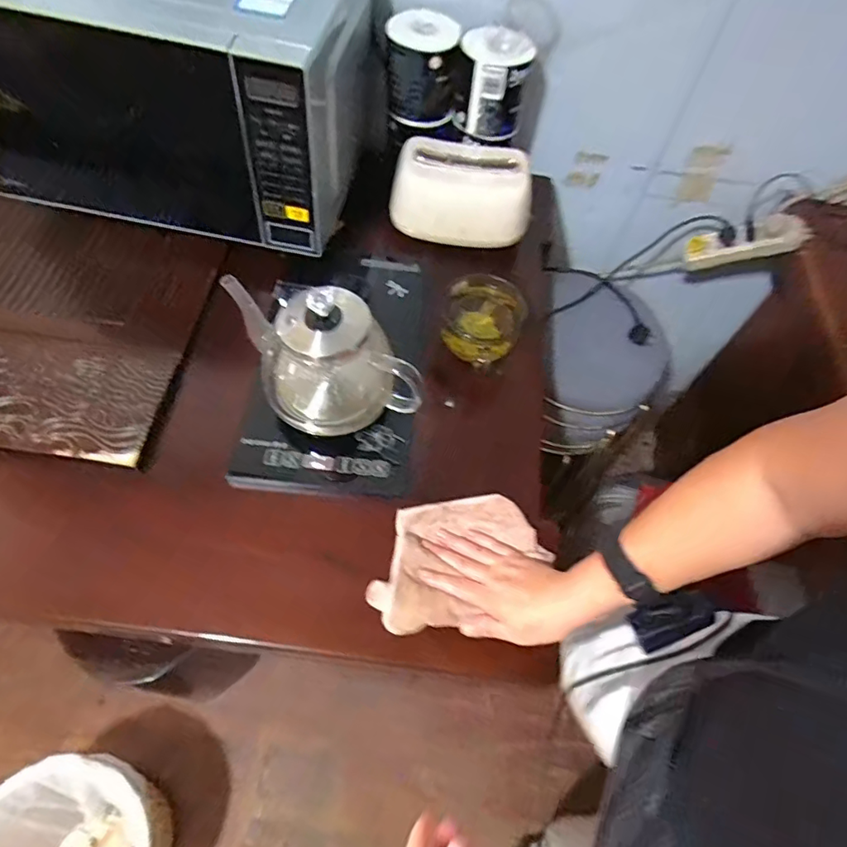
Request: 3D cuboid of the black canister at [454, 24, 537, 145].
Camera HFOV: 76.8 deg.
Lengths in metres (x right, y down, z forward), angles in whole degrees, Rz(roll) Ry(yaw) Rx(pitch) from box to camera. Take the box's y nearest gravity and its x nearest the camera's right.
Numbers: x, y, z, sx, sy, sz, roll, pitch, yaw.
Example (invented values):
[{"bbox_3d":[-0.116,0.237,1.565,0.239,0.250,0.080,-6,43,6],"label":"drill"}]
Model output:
[{"bbox_3d":[0.093,-0.451,0.708,0.086,0.106,0.087,9,60,1],"label":"black canister"}]

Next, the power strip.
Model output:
[{"bbox_3d":[0.481,-0.274,0.811,0.158,0.063,0.034,-2,51,40],"label":"power strip"}]

